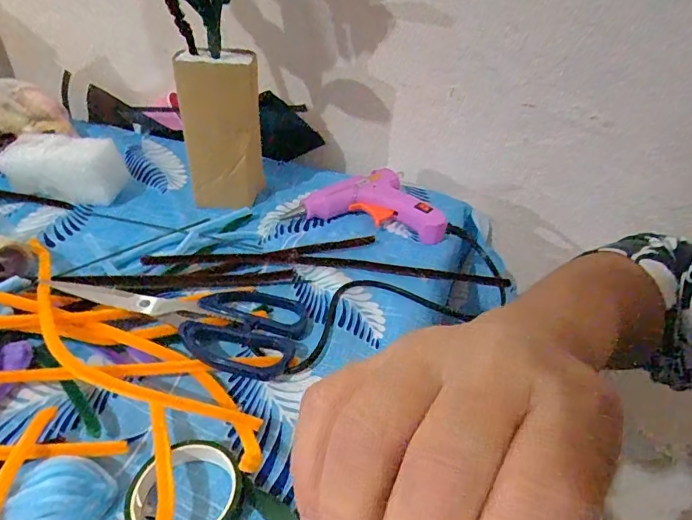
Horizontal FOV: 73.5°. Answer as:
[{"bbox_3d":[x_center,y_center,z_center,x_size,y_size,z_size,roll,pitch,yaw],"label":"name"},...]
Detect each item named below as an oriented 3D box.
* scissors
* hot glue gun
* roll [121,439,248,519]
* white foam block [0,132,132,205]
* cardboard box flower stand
[{"bbox_3d":[-0.116,0.034,0.318,0.173,0.015,0.074,10,38,8],"label":"scissors"},{"bbox_3d":[0.026,-0.055,0.432,0.136,0.029,0.066,12,39,11],"label":"hot glue gun"},{"bbox_3d":[-0.077,0.114,0.222,0.054,0.014,0.049,-29,49,-35],"label":"roll"},{"bbox_3d":[-0.270,-0.088,0.441,0.112,0.047,0.043,8,38,6],"label":"white foam block"},{"bbox_3d":[-0.111,-0.116,0.420,0.065,0.129,0.035,-6,39,-12],"label":"cardboard box flower stand"}]

